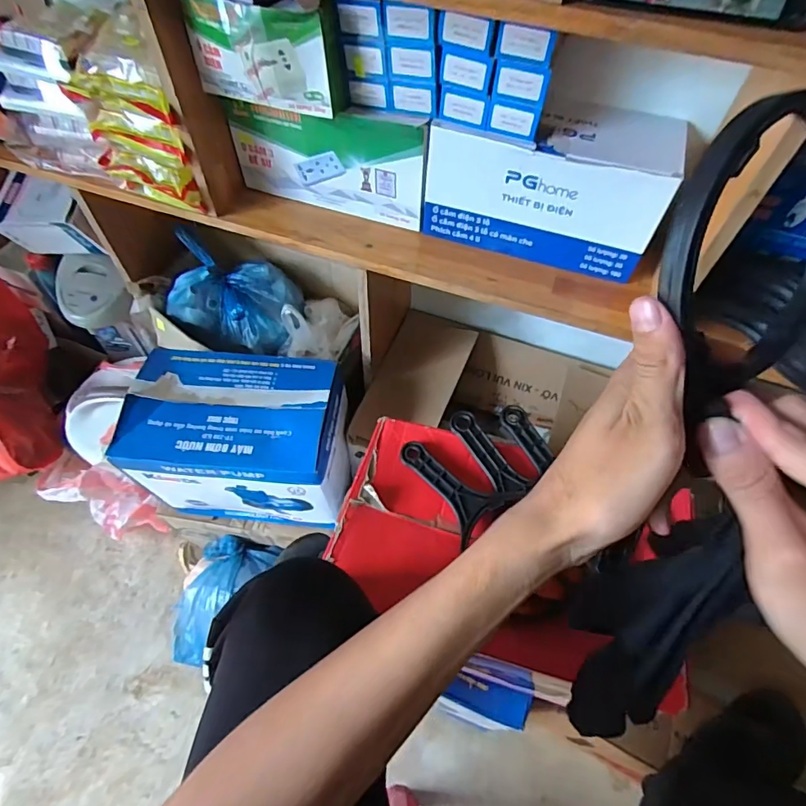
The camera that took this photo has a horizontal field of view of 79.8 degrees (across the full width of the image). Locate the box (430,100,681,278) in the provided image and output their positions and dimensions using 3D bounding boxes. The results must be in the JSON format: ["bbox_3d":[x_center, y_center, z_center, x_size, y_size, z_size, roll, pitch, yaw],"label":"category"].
[{"bbox_3d":[0.181,-0.281,0.612,0.280,0.149,0.119,19,59,10],"label":"box"}]

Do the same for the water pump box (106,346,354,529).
[{"bbox_3d":[-0.259,0.070,0.827,0.322,0.251,0.198,4,58,1],"label":"water pump box"}]

